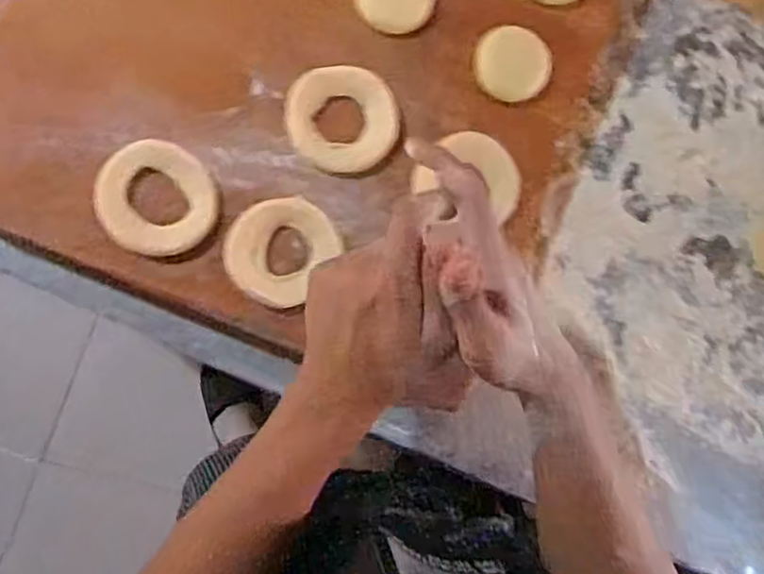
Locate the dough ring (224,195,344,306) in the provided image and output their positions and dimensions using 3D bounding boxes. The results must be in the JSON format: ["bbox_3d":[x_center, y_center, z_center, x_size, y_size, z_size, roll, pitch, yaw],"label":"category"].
[{"bbox_3d":[-0.076,-0.029,0.550,0.073,0.008,0.079,1,86,-8],"label":"dough ring"}]

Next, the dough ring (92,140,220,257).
[{"bbox_3d":[-0.165,-0.065,0.541,0.081,0.008,0.087,1,86,-8],"label":"dough ring"}]

